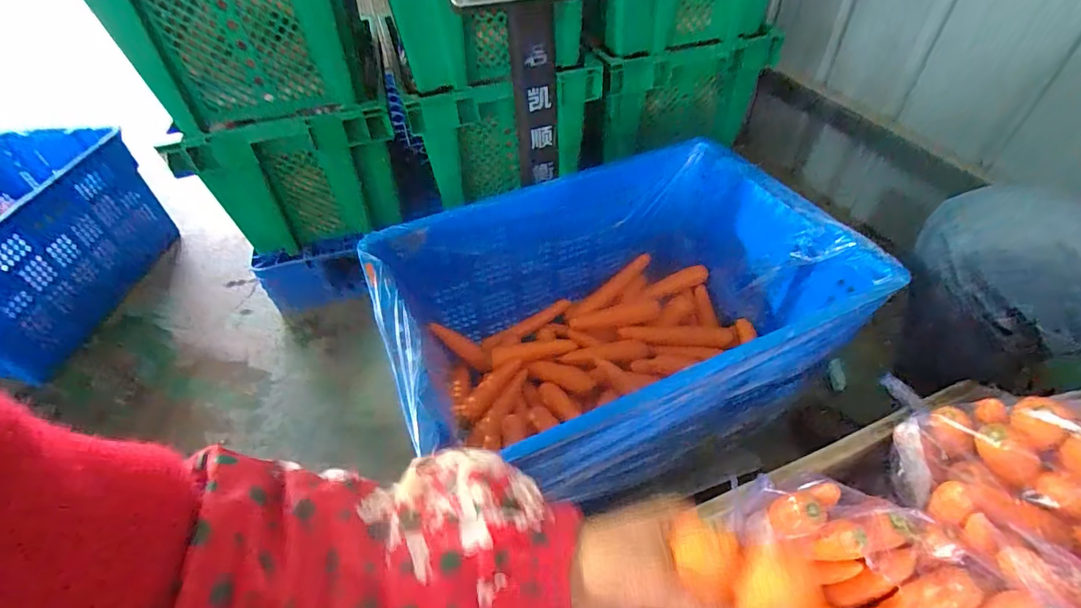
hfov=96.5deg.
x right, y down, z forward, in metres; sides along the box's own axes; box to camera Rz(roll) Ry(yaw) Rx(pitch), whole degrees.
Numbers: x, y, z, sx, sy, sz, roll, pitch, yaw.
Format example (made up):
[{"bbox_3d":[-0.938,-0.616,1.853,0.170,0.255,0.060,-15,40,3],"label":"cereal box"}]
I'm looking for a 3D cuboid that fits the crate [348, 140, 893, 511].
[{"bbox_3d":[0.093,0.038,0.688,0.562,0.276,0.382,-19,49,-13],"label":"crate"}]

